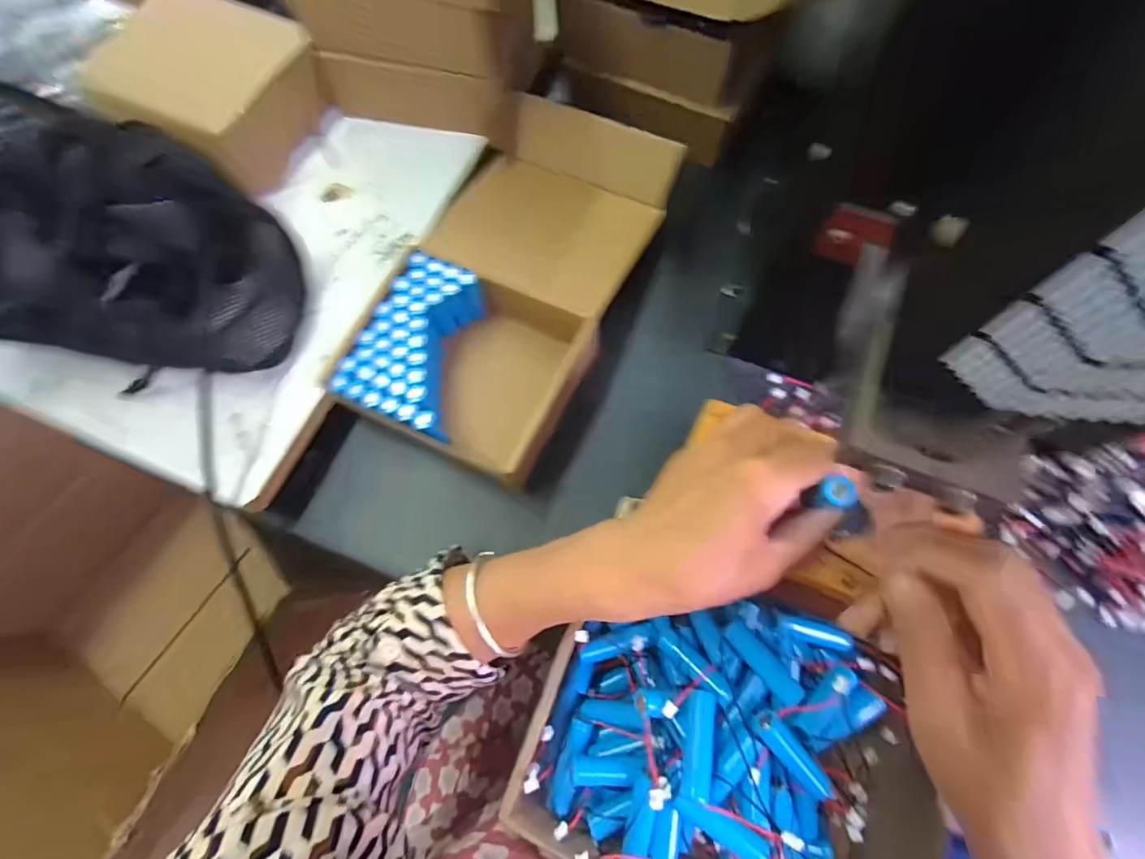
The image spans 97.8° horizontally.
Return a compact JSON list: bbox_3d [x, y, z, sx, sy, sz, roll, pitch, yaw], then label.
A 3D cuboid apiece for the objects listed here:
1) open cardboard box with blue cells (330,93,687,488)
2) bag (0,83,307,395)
[{"bbox_3d":[-0.040,-0.129,0.413,0.169,0.066,0.326,22,72,10],"label":"open cardboard box with blue cells"},{"bbox_3d":[-0.343,-0.135,0.365,0.268,0.075,0.163,20,72,10],"label":"bag"}]

